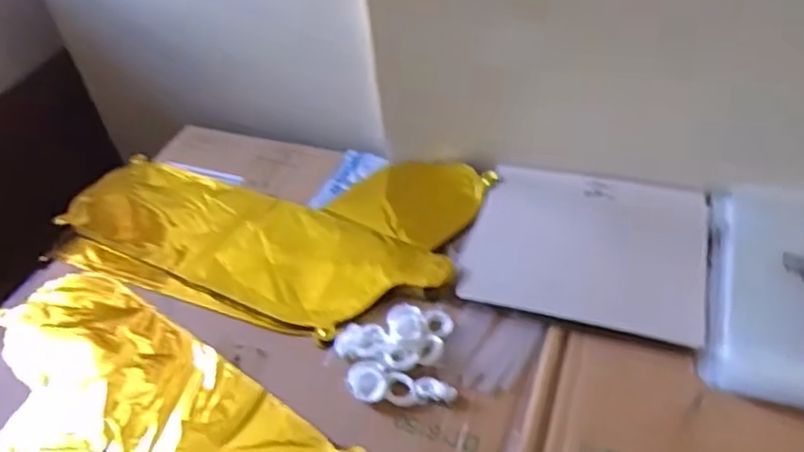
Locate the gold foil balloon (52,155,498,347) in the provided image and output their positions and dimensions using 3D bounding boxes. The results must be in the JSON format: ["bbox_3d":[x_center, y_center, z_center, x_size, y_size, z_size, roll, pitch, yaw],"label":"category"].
[{"bbox_3d":[-0.141,-0.008,0.668,0.405,0.033,0.228,14,49,18],"label":"gold foil balloon"}]

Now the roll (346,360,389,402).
[{"bbox_3d":[-0.027,0.116,0.509,0.028,0.010,0.036,-21,48,-14],"label":"roll"}]

